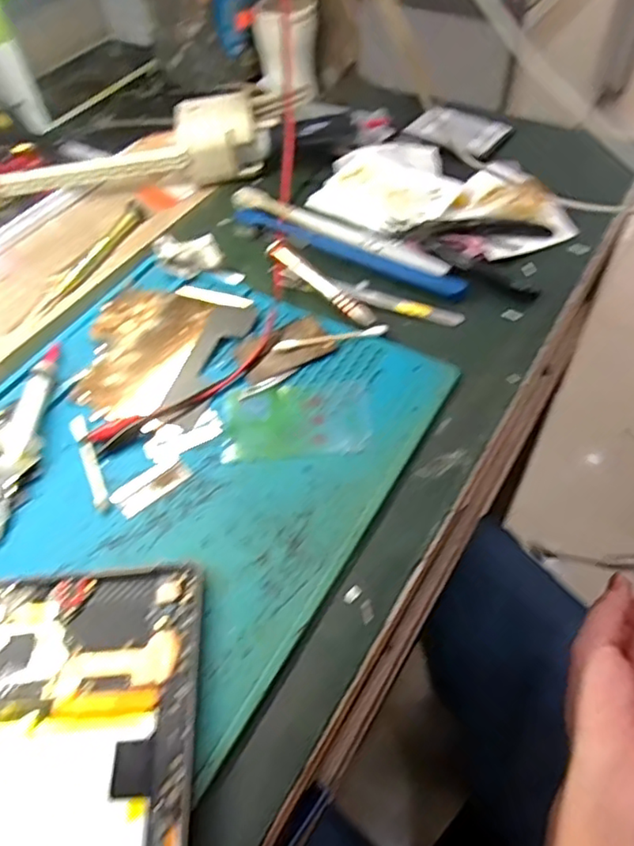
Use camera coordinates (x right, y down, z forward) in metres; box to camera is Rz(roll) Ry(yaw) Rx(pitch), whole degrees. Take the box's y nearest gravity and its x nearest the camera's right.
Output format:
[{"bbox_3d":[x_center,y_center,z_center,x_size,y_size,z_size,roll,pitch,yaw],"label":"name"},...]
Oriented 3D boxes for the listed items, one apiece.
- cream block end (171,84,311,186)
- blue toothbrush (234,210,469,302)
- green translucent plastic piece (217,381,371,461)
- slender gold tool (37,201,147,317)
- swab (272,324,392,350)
[{"bbox_3d":[-0.065,-0.243,0.516,0.102,0.049,0.059,-12,54,-5],"label":"cream block end"},{"bbox_3d":[0.020,-0.128,0.448,0.190,0.006,0.019,25,59,20],"label":"blue toothbrush"},{"bbox_3d":[-0.013,-0.003,0.360,0.086,0.006,0.052,-2,53,2],"label":"green translucent plastic piece"},{"bbox_3d":[-0.172,-0.129,0.467,0.017,0.008,0.124,20,57,18],"label":"slender gold tool"},{"bbox_3d":[0.009,-0.055,0.395,0.074,0.004,0.008,-10,53,-3],"label":"swab"}]

